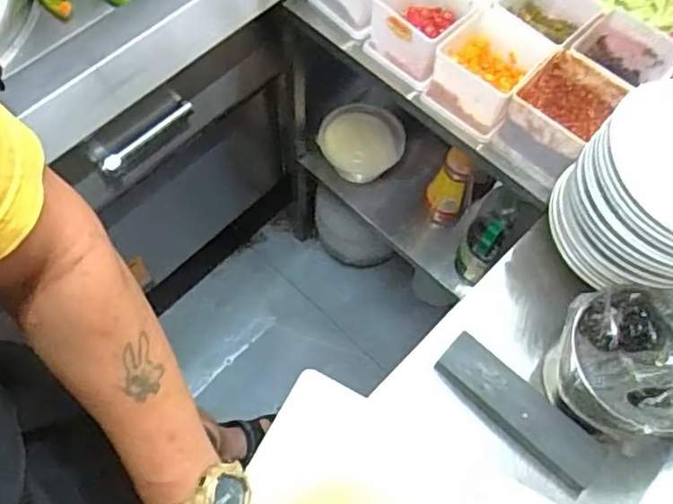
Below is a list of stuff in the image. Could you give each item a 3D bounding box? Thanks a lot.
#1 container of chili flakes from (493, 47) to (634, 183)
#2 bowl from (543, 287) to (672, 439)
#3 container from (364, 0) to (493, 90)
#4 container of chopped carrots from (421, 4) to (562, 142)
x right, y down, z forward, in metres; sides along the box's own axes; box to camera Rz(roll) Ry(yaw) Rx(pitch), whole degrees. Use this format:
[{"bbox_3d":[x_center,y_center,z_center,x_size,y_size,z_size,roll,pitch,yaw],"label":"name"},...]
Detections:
[{"bbox_3d":[0.285,-0.181,0.778,0.113,0.070,0.130,37,68,14],"label":"container of chili flakes"},{"bbox_3d":[0.312,0.123,0.655,0.145,0.089,0.147,1,65,-2],"label":"bowl"},{"bbox_3d":[0.112,-0.320,0.841,0.137,0.087,0.121,38,69,14],"label":"container"},{"bbox_3d":[0.199,-0.243,0.815,0.127,0.080,0.130,39,69,15],"label":"container of chopped carrots"}]

